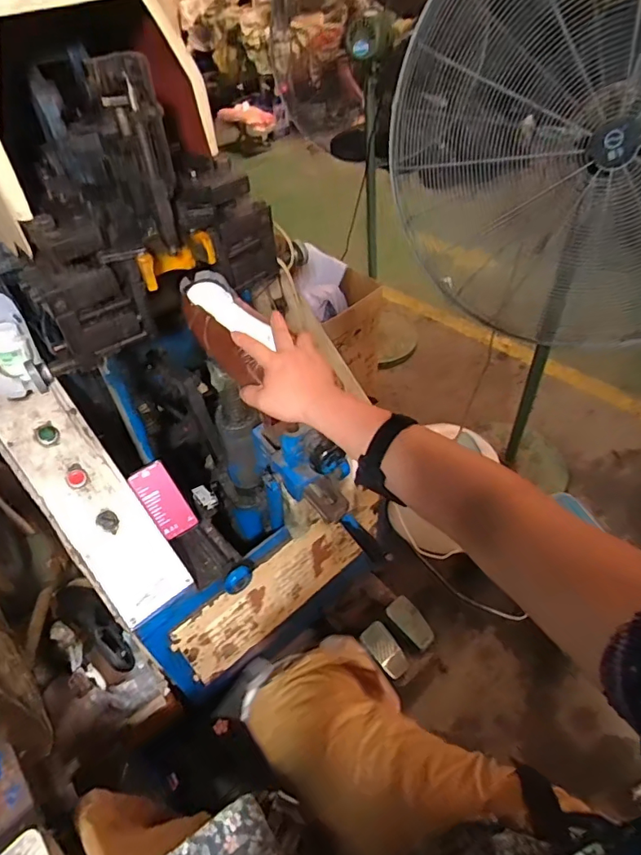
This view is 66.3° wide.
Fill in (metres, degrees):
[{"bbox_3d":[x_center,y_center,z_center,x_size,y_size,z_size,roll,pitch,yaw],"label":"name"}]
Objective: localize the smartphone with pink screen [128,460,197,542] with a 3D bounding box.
[{"bbox_3d":[-0.299,0.142,0.946,0.068,0.149,0.013,-33,16,-15],"label":"smartphone with pink screen"}]

